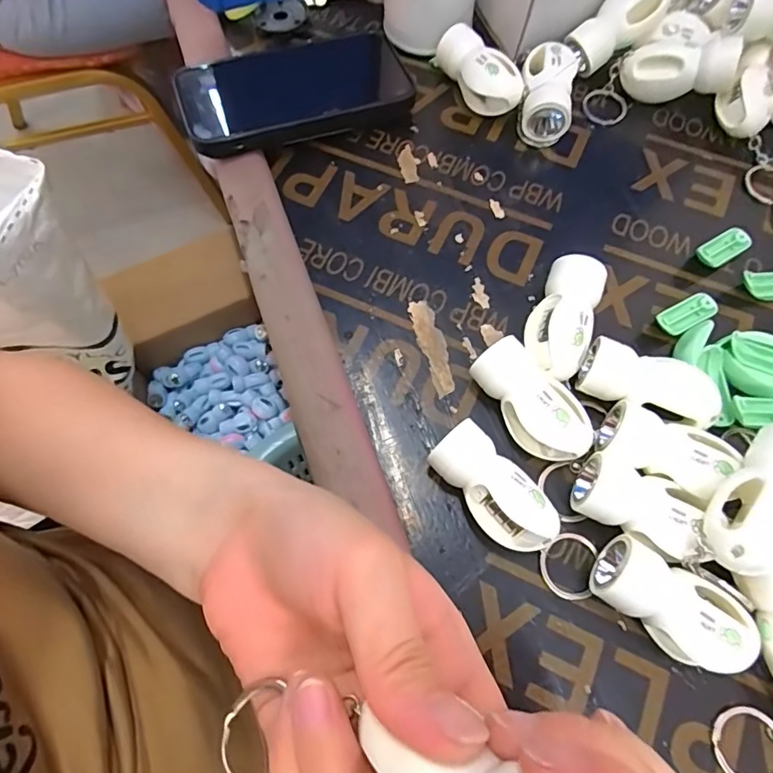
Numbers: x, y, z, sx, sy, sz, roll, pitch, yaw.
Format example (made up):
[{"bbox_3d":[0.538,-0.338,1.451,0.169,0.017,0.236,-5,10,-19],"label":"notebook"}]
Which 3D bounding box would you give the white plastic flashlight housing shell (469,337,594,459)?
[{"bbox_3d":[0.074,0.009,0.255,0.031,0.031,0.065,-32,72,-11],"label":"white plastic flashlight housing shell"}]

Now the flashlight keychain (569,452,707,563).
[{"bbox_3d":[0.114,0.054,0.236,0.054,0.028,0.034,33,72,13],"label":"flashlight keychain"}]

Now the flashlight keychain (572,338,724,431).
[{"bbox_3d":[0.132,0.000,0.259,0.066,0.022,0.028,20,70,8],"label":"flashlight keychain"}]

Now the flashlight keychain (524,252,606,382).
[{"bbox_3d":[0.093,-0.036,0.273,0.032,0.030,0.065,20,70,8],"label":"flashlight keychain"}]

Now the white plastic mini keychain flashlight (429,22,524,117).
[{"bbox_3d":[0.063,-0.210,0.341,0.030,0.032,0.067,-25,70,-9],"label":"white plastic mini keychain flashlight"}]

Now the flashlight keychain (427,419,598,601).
[{"bbox_3d":[0.059,0.060,0.237,0.028,0.029,0.089,-37,73,-13],"label":"flashlight keychain"}]

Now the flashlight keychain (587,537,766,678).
[{"bbox_3d":[0.121,0.094,0.221,0.068,0.032,0.033,30,72,12],"label":"flashlight keychain"}]

